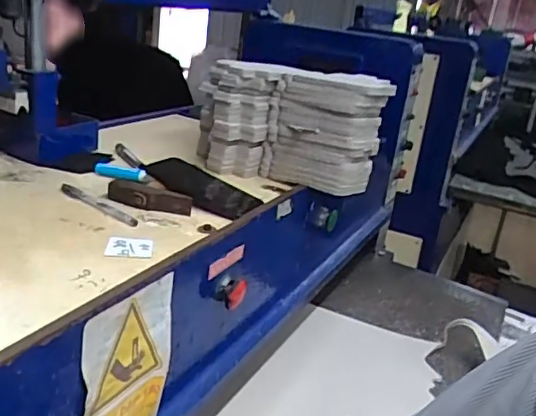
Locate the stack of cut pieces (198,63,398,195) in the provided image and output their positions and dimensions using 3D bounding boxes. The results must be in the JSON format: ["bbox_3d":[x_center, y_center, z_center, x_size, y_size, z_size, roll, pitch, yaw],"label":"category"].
[{"bbox_3d":[0.033,-0.137,0.913,0.284,0.165,0.176,6,22,-1],"label":"stack of cut pieces"}]

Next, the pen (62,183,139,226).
[{"bbox_3d":[-0.218,-0.003,0.726,0.149,0.011,0.014,22,26,34],"label":"pen"}]

